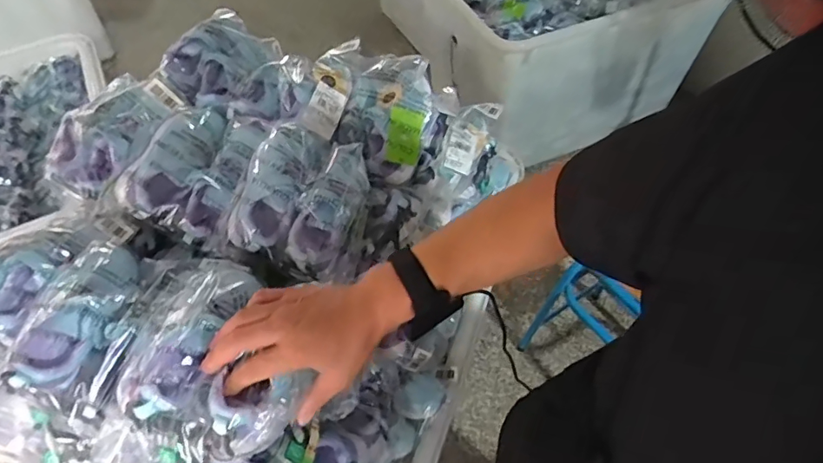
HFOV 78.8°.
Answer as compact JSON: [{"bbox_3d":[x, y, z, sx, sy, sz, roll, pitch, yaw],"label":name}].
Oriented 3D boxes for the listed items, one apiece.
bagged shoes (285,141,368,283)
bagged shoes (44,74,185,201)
[{"bbox_3d":[-0.097,-0.032,0.622,0.070,0.061,0.183,19,77,15],"label":"bagged shoes"},{"bbox_3d":[-0.417,-0.143,0.698,0.125,0.075,0.188,30,60,22],"label":"bagged shoes"}]

